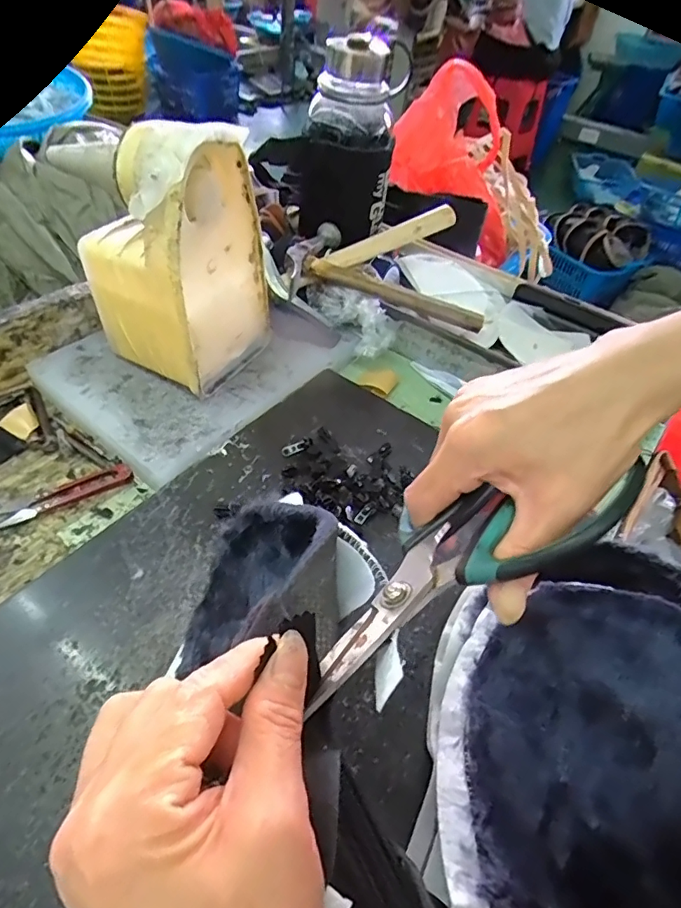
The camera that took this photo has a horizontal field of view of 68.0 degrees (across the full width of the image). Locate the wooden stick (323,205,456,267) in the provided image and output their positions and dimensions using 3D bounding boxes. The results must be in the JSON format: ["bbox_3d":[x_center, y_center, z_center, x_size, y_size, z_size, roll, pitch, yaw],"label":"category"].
[{"bbox_3d":[0.057,-0.243,0.573,0.149,0.026,0.011,-20,45,2],"label":"wooden stick"}]

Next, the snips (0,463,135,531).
[{"bbox_3d":[-0.229,0.034,0.419,0.107,0.007,0.024,-20,54,-23],"label":"snips"}]

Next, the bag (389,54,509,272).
[{"bbox_3d":[0.187,-0.536,0.883,0.138,0.230,0.349,-16,70,-16],"label":"bag"}]

